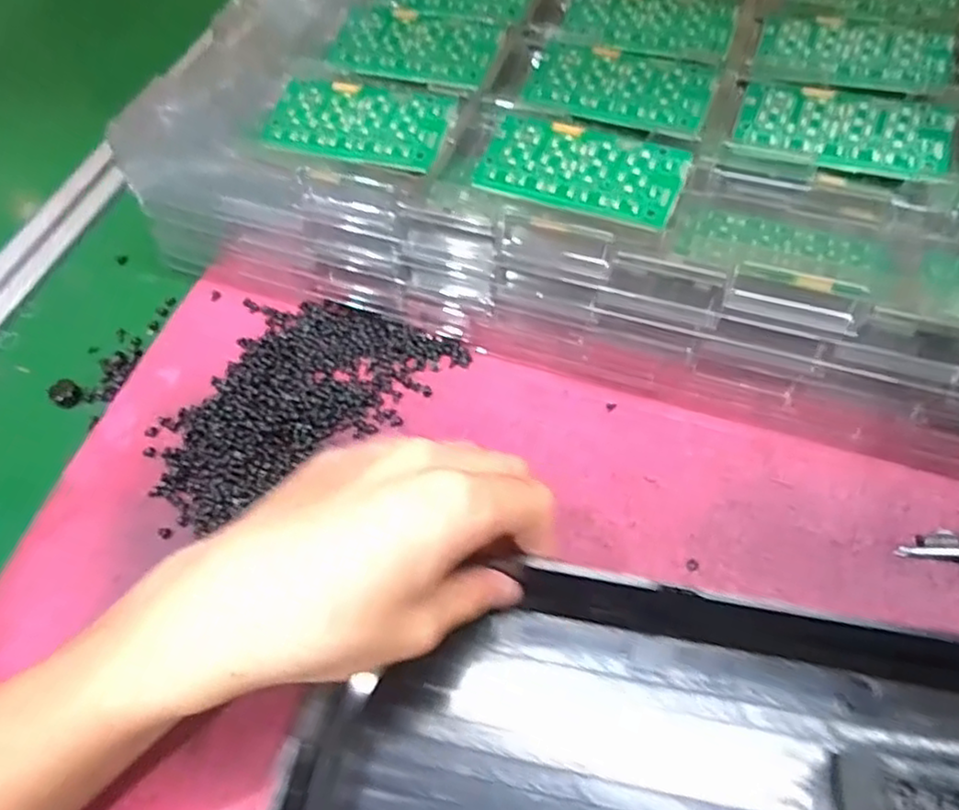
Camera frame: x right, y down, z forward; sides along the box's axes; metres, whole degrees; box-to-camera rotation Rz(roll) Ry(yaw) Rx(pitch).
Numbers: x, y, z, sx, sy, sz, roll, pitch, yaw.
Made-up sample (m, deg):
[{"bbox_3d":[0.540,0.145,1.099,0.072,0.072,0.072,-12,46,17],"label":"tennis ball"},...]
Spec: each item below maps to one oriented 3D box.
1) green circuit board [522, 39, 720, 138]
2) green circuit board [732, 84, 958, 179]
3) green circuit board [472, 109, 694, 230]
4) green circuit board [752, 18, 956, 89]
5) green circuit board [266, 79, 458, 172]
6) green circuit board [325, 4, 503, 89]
[{"bbox_3d":[0.073,-0.165,0.359,0.091,0.009,0.051,19,61,13],"label":"green circuit board"},{"bbox_3d":[0.175,-0.134,0.332,0.094,0.005,0.045,18,60,12],"label":"green circuit board"},{"bbox_3d":[0.047,-0.112,0.323,0.095,0.004,0.050,25,62,17],"label":"green circuit board"},{"bbox_3d":[0.199,-0.188,0.369,0.094,0.009,0.042,17,60,12],"label":"green circuit board"},{"bbox_3d":[-0.062,-0.144,0.348,0.093,0.006,0.049,16,60,11],"label":"green circuit board"},{"bbox_3d":[-0.038,-0.198,0.383,0.094,0.005,0.055,17,71,14],"label":"green circuit board"}]

